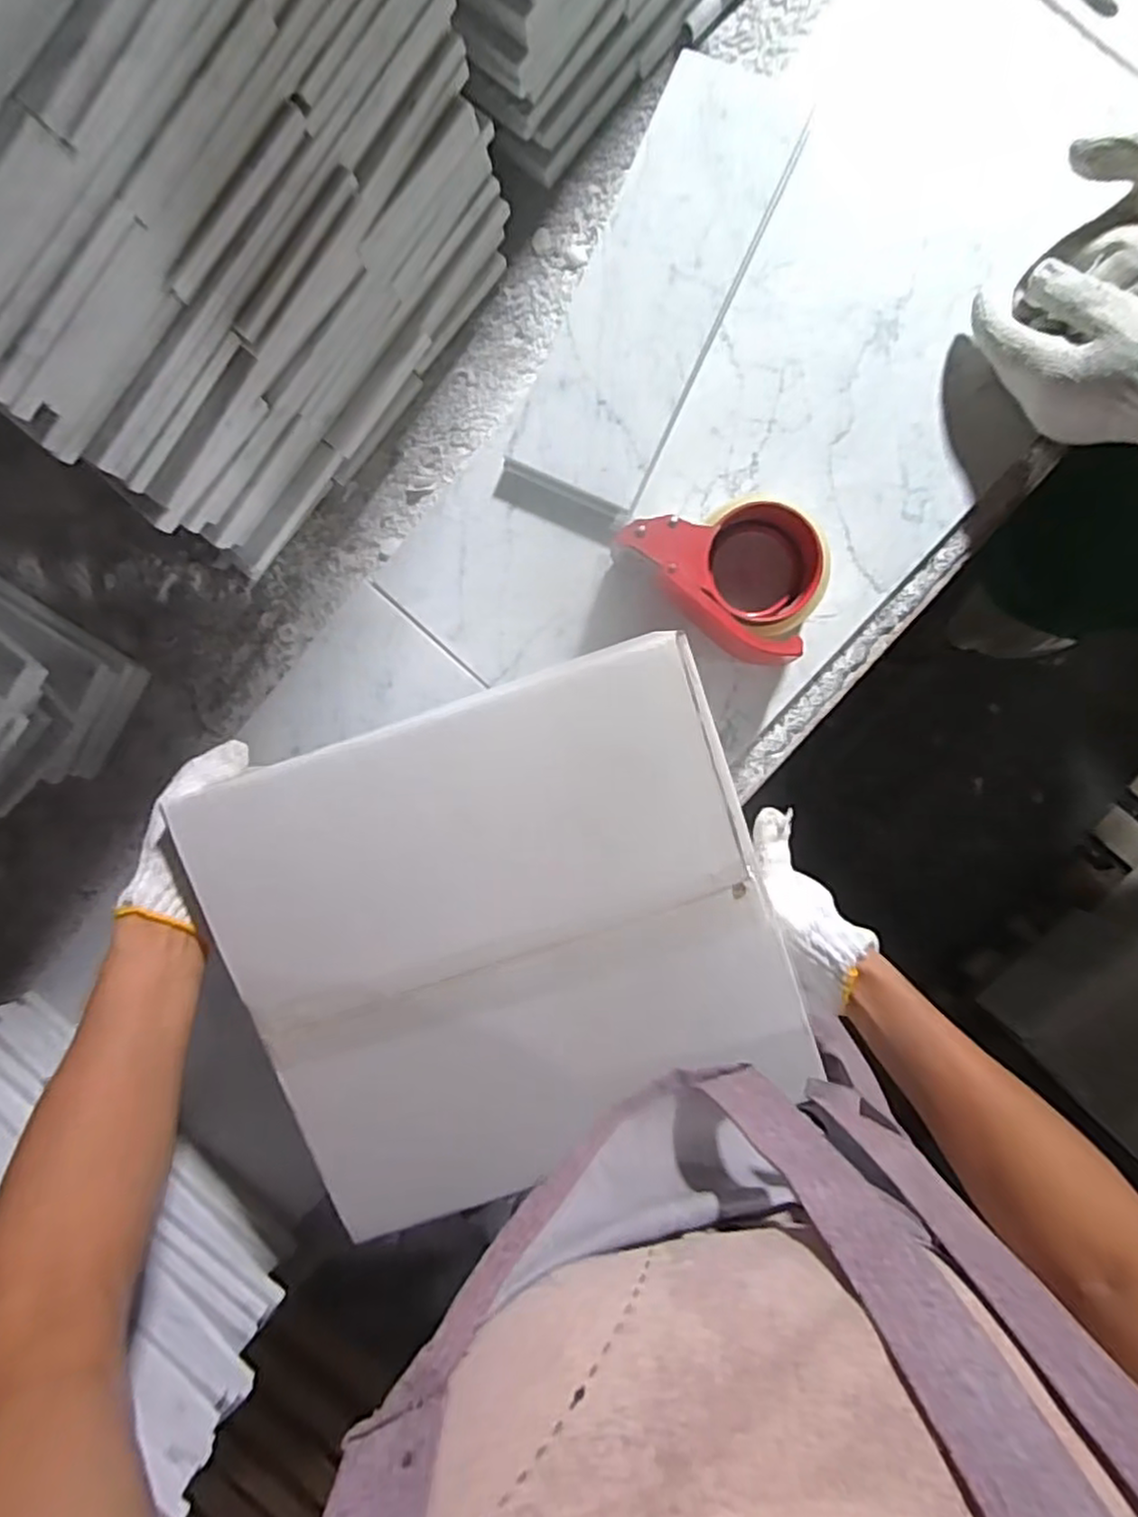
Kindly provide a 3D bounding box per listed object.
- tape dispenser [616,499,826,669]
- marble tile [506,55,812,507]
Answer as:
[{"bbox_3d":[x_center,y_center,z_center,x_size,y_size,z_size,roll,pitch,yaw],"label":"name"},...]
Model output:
[{"bbox_3d":[0.116,-0.138,0.483,0.146,0.060,0.109,37,97,4],"label":"tape dispenser"},{"bbox_3d":[0.062,-0.341,0.502,0.104,0.014,0.316,24,93,7],"label":"marble tile"}]

